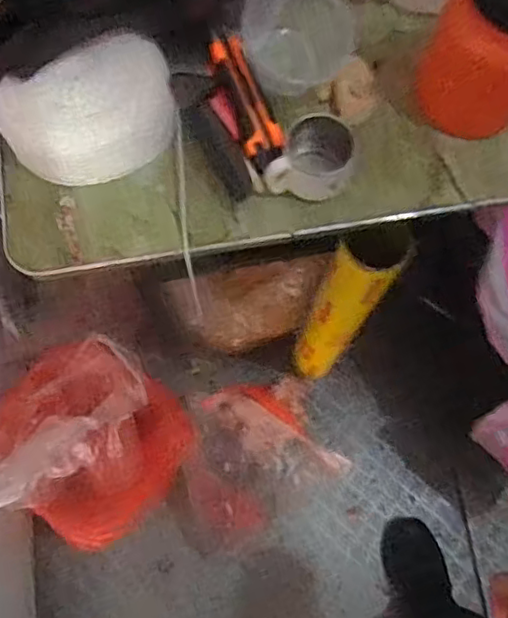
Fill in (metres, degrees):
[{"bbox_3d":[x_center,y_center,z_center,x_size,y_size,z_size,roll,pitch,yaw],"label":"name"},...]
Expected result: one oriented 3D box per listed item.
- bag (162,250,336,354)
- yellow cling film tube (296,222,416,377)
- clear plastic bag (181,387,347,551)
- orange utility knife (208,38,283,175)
[{"bbox_3d":[-0.003,-0.002,1.027,0.254,0.171,0.106,-12,73,-6],"label":"bag"},{"bbox_3d":[0.136,0.009,0.960,0.076,0.583,0.072,1,72,-2],"label":"yellow cling film tube"},{"bbox_3d":[-0.007,0.279,1.180,0.289,0.115,0.253,-33,76,-12],"label":"clear plastic bag"},{"bbox_3d":[-0.003,-0.210,0.617,0.041,0.026,0.144,-17,74,-7],"label":"orange utility knife"}]

